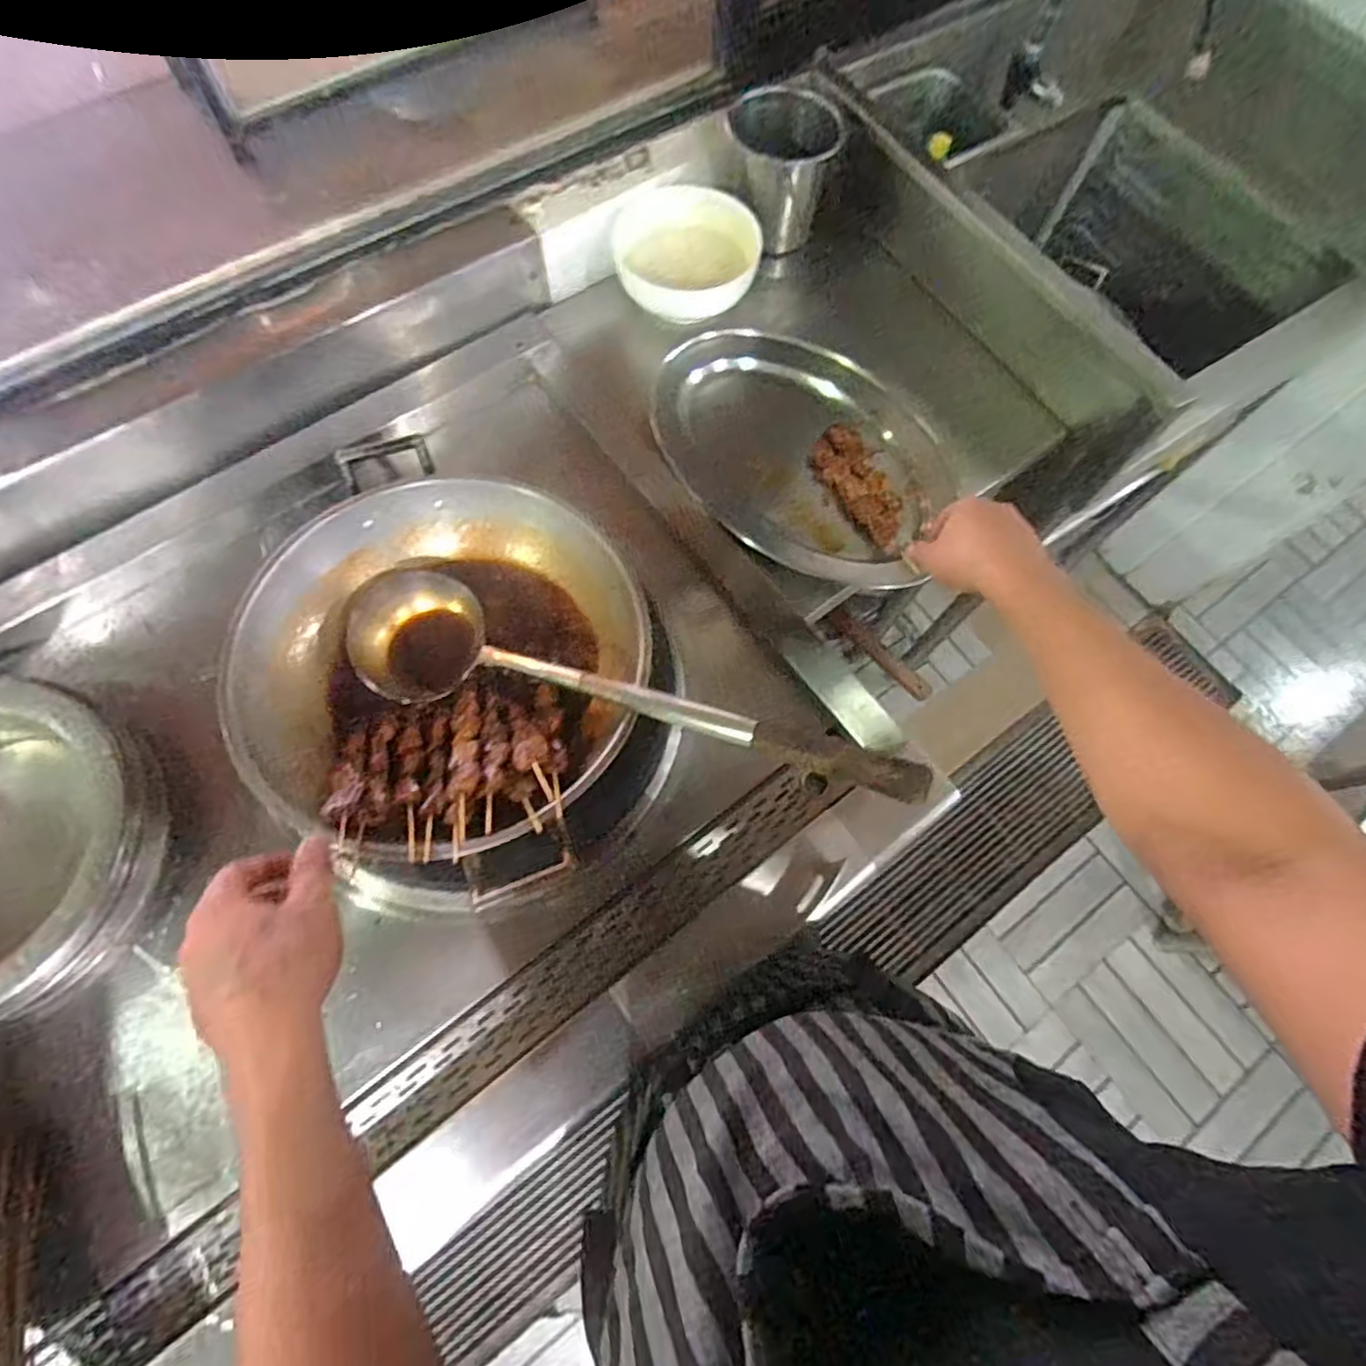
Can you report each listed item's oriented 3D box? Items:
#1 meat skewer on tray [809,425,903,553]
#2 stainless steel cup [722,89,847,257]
[{"bbox_3d":[0.191,-0.212,0.739,0.058,0.018,0.150,-24,76,-10],"label":"meat skewer on tray"},{"bbox_3d":[0.116,-0.616,0.834,0.127,0.130,0.116,1,70,-2],"label":"stainless steel cup"}]

